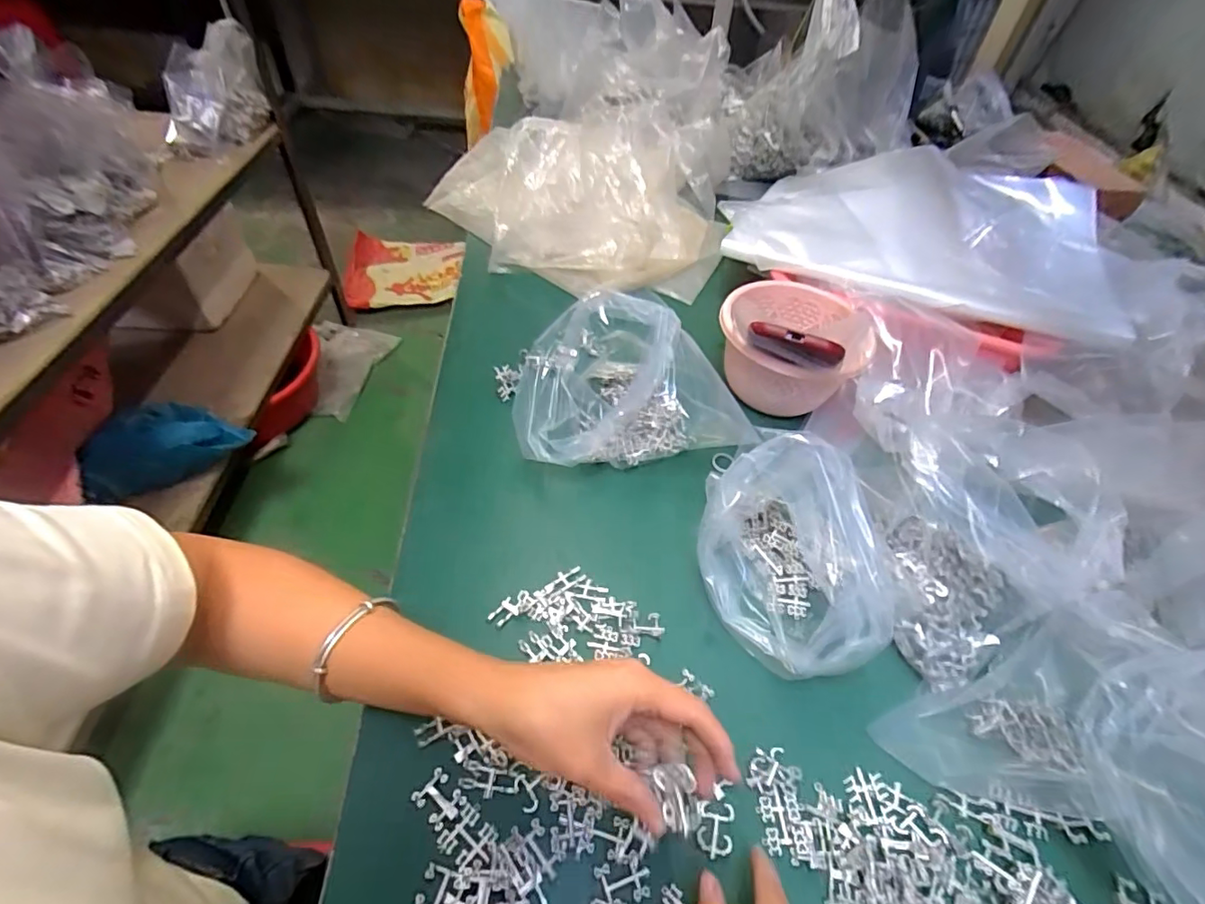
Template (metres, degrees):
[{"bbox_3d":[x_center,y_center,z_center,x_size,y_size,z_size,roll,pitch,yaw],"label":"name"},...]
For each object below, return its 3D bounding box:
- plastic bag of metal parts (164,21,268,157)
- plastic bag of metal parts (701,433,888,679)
[{"bbox_3d":[-0.837,-0.769,1.176,0.217,0.178,0.220,-19,54,-20],"label":"plastic bag of metal parts"},{"bbox_3d":[0.138,0.076,0.386,0.107,0.119,0.140,-17,53,-19],"label":"plastic bag of metal parts"}]

